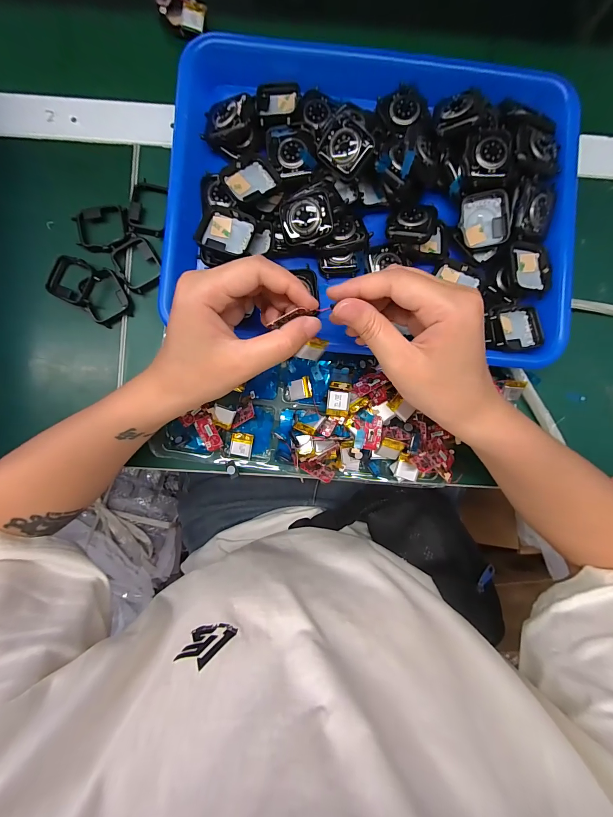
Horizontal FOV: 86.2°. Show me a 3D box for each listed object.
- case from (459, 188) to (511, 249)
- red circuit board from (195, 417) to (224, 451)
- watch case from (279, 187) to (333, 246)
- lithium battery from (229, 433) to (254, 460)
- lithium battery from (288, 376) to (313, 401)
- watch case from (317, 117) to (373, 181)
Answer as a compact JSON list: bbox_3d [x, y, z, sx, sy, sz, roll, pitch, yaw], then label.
[{"bbox_3d":[0.146,-0.155,0.269,0.037,0.015,0.038,-7,88,-1],"label":"case"},{"bbox_3d":[-0.083,0.022,0.281,0.014,0.004,0.029,-26,103,-19],"label":"red circuit board"},{"bbox_3d":[0.000,-0.150,0.257,0.039,0.010,0.036,-9,103,9],"label":"watch case"},{"bbox_3d":[-0.058,0.033,0.290,0.019,0.007,0.023,7,88,-1],"label":"lithium battery"},{"bbox_3d":[-0.005,-0.018,0.287,0.020,0.006,0.018,-9,88,-2],"label":"lithium battery"},{"bbox_3d":[0.030,-0.204,0.256,0.038,0.007,0.031,43,119,1],"label":"watch case"}]

